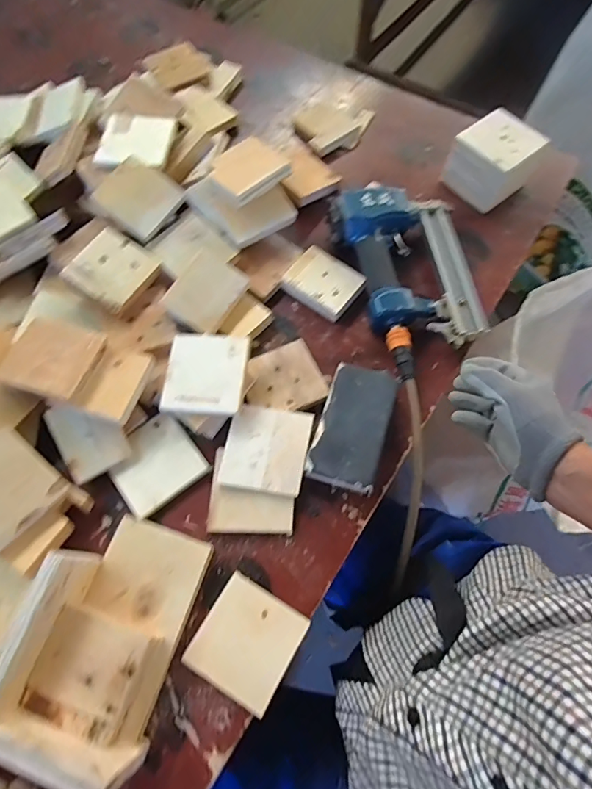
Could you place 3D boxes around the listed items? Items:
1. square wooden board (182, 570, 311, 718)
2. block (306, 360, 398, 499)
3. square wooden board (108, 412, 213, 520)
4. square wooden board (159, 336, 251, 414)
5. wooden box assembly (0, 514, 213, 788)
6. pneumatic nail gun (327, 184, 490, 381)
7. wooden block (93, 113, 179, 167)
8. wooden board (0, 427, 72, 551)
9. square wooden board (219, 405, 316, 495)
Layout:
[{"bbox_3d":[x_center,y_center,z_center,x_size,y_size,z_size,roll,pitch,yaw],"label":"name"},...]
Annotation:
[{"bbox_3d":[-0.047,0.239,0.438,0.090,0.013,0.092,28,69,13],"label":"square wooden board"},{"bbox_3d":[0.064,0.035,0.511,0.074,0.038,0.139,16,66,8],"label":"block"},{"bbox_3d":[-0.160,0.077,0.511,0.093,0.010,0.091,-36,70,-15],"label":"square wooden board"},{"bbox_3d":[-0.101,-0.024,0.505,0.089,0.015,0.091,4,65,2],"label":"square wooden board"},{"bbox_3d":[-0.174,0.213,0.406,0.122,0.081,0.197,14,66,7],"label":"wooden box assembly"},{"bbox_3d":[0.154,-0.160,0.566,0.154,0.051,0.242,-16,66,-7],"label":"pneumatic nail gun"},{"bbox_3d":[-0.219,-0.349,0.619,0.090,0.016,0.099,5,65,3],"label":"wooden block"},{"bbox_3d":[-0.299,0.094,0.457,0.097,0.013,0.091,43,65,7],"label":"wooden board"},{"bbox_3d":[-0.032,0.059,0.500,0.089,0.018,0.092,10,66,5],"label":"square wooden board"}]

